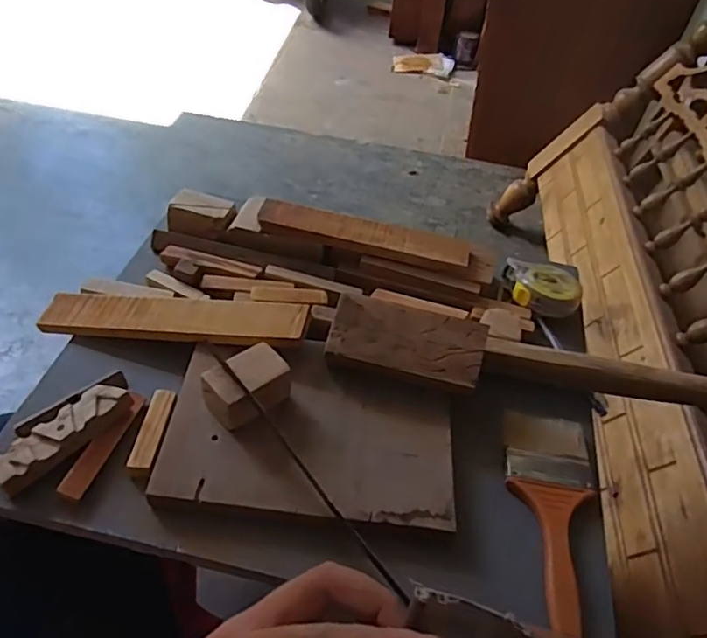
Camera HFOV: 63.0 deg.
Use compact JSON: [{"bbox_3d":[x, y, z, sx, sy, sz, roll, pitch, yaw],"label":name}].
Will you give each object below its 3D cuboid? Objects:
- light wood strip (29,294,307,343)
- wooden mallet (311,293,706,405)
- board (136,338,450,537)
[{"bbox_3d":[-0.158,-0.002,0.501,0.235,0.011,0.042,2,62,10],"label":"light wood strip"},{"bbox_3d":[0.140,0.042,0.486,0.334,0.053,0.065,8,48,0],"label":"wooden mallet"},{"bbox_3d":[-0.030,0.084,0.447,0.216,0.013,0.144,8,47,-1],"label":"board"}]

